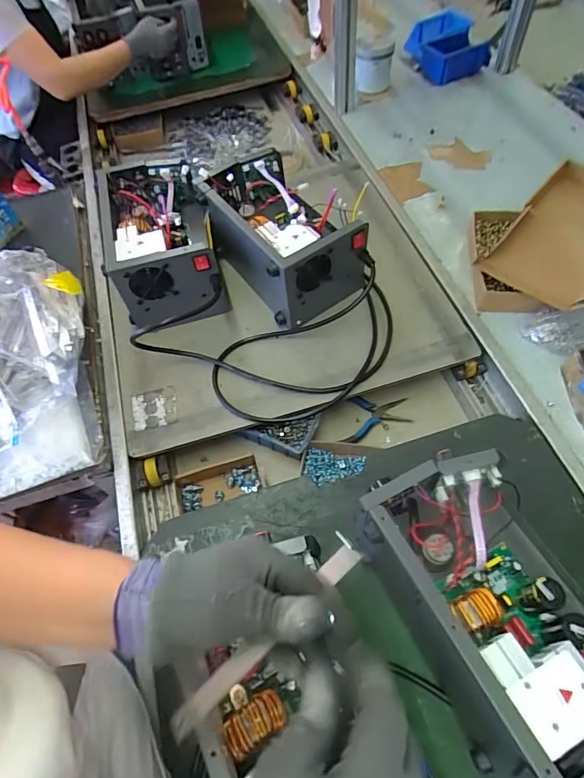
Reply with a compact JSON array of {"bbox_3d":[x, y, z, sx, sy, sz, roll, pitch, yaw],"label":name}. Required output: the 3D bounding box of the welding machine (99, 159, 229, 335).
[{"bbox_3d":[-0.235,-0.261,0.822,0.179,0.178,0.276,-15,59,-3],"label":"welding machine"}]

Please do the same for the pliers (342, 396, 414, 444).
[{"bbox_3d":[0.147,0.052,0.763,0.116,0.030,0.076,-3,60,4],"label":"pliers"}]

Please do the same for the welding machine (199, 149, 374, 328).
[{"bbox_3d":[-0.011,-0.265,0.797,0.178,0.170,0.293,-33,62,-13],"label":"welding machine"}]

